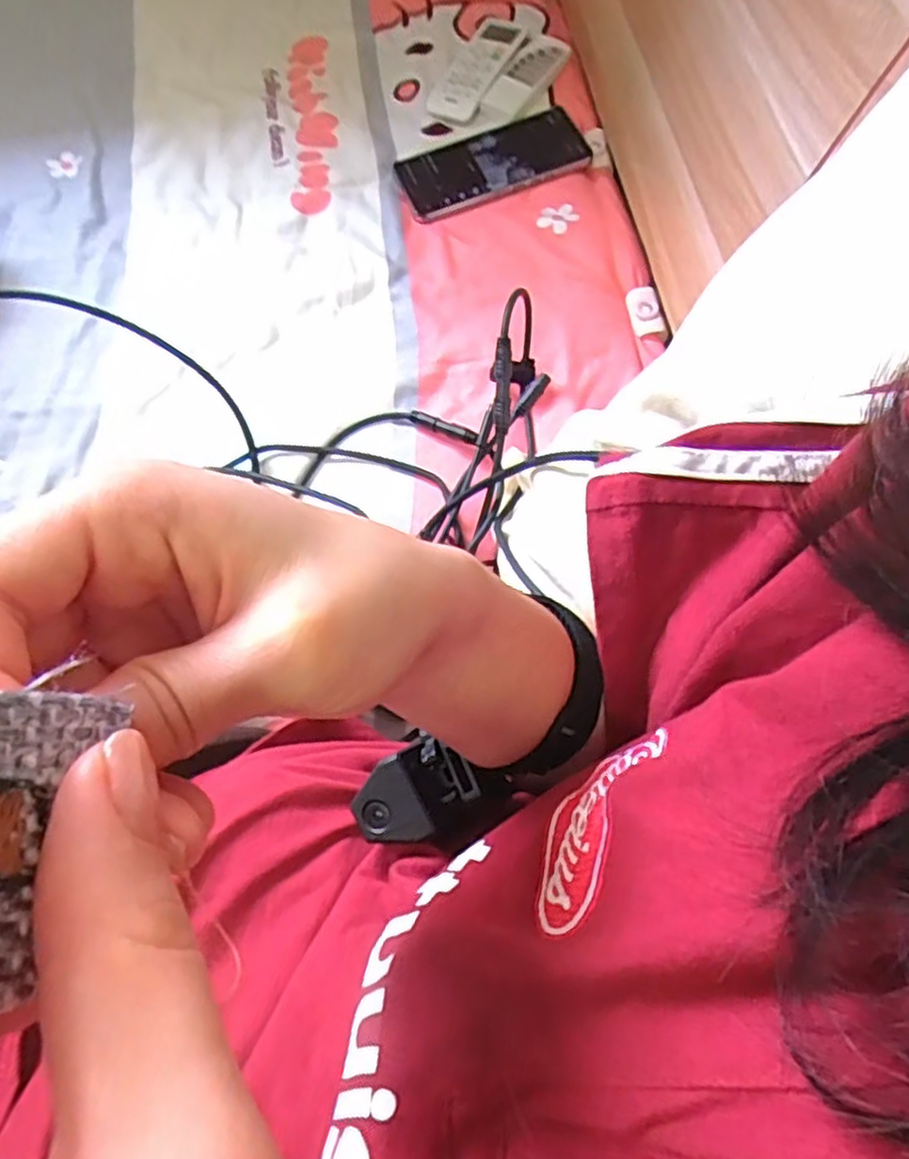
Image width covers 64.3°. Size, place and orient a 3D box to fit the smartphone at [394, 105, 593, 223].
[{"bbox_3d":[0.033,-0.373,0.646,0.166,0.012,0.087,-20,65,-5],"label":"smartphone"}]

